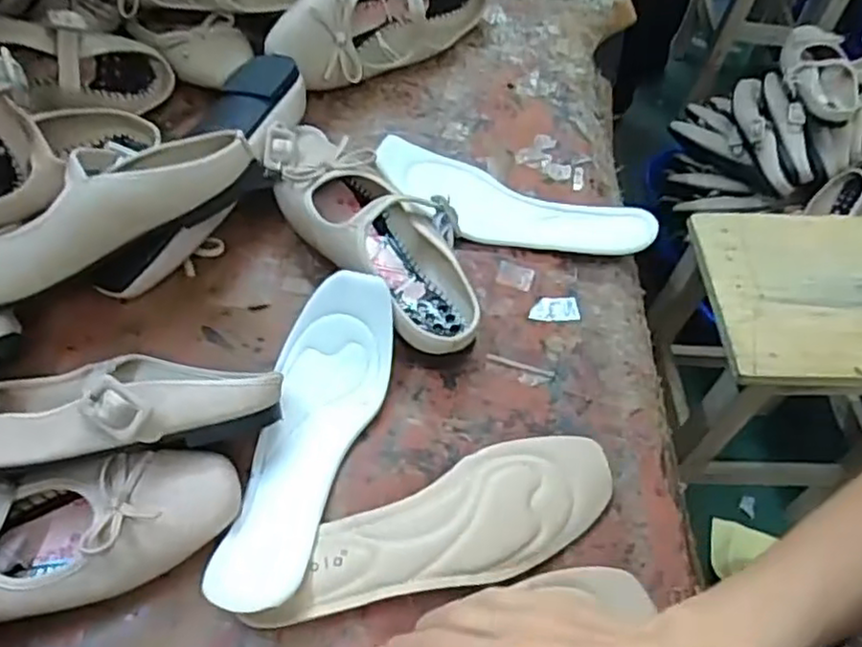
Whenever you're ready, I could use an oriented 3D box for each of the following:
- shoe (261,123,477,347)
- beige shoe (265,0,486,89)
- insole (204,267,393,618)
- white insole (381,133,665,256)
[{"bbox_3d":[-0.040,-0.073,0.520,0.088,0.060,0.233,-33,64,-23],"label":"shoe"},{"bbox_3d":[-0.049,-0.294,0.644,0.232,0.101,0.064,-30,63,-22],"label":"beige shoe"},{"bbox_3d":[-0.076,0.066,0.424,0.071,0.051,0.206,13,56,4],"label":"insole"},{"bbox_3d":[0.063,-0.098,0.564,0.229,0.028,0.066,21,57,10],"label":"white insole"}]

